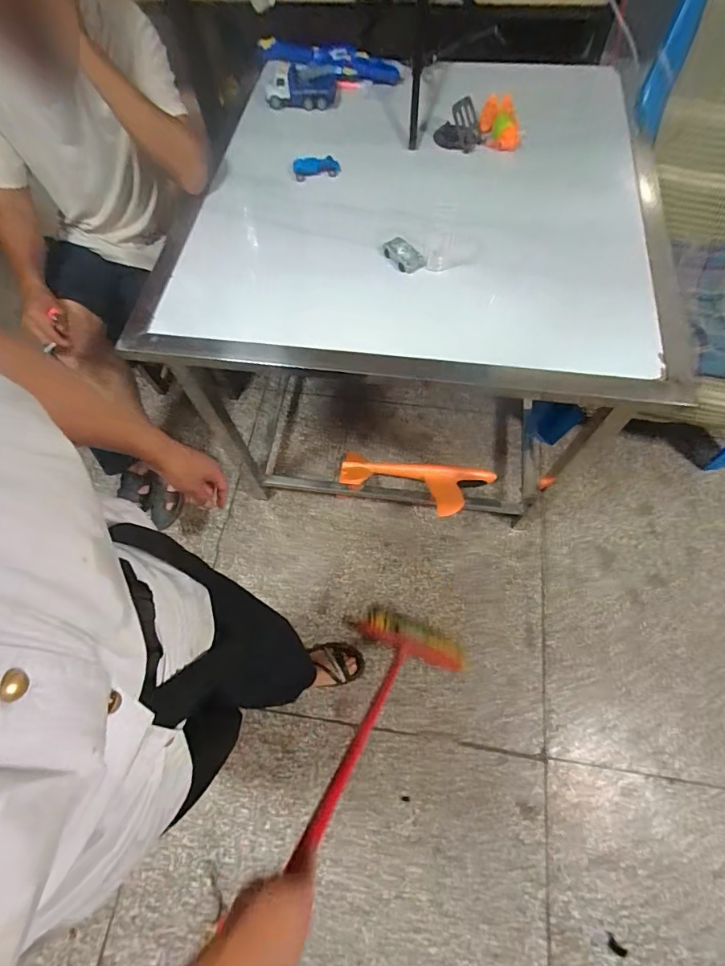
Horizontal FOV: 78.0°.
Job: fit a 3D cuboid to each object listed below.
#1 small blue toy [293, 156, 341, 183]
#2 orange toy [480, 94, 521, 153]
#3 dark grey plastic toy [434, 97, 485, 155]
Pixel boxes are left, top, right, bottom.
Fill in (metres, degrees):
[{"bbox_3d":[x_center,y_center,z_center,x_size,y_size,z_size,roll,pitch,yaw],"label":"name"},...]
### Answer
[{"bbox_3d":[-0.089,-0.609,0.862,0.086,0.030,0.029,-14,66,-4],"label":"small blue toy"},{"bbox_3d":[0.279,-0.725,0.905,0.079,0.046,0.112,7,66,5],"label":"orange toy"},{"bbox_3d":[0.191,-0.692,0.871,0.093,0.073,0.047,12,66,8],"label":"dark grey plastic toy"}]

